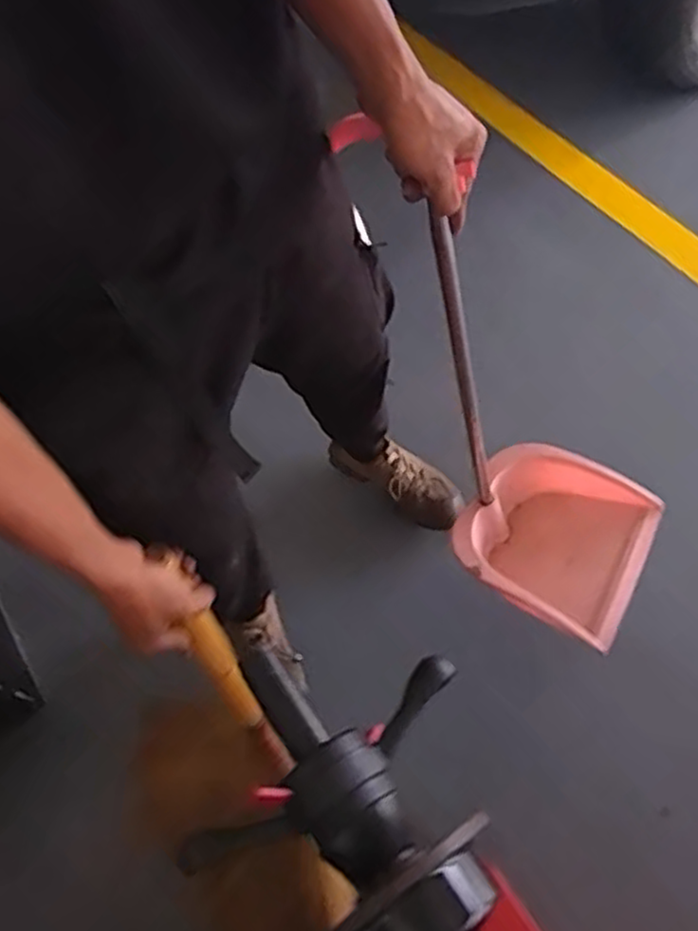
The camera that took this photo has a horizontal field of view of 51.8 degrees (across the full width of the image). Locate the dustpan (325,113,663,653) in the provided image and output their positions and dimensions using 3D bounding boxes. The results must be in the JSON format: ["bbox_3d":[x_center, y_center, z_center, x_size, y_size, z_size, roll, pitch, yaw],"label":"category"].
[{"bbox_3d":[0.154,-0.055,0.860,0.215,0.728,0.248,3,58,38],"label":"dustpan"}]

